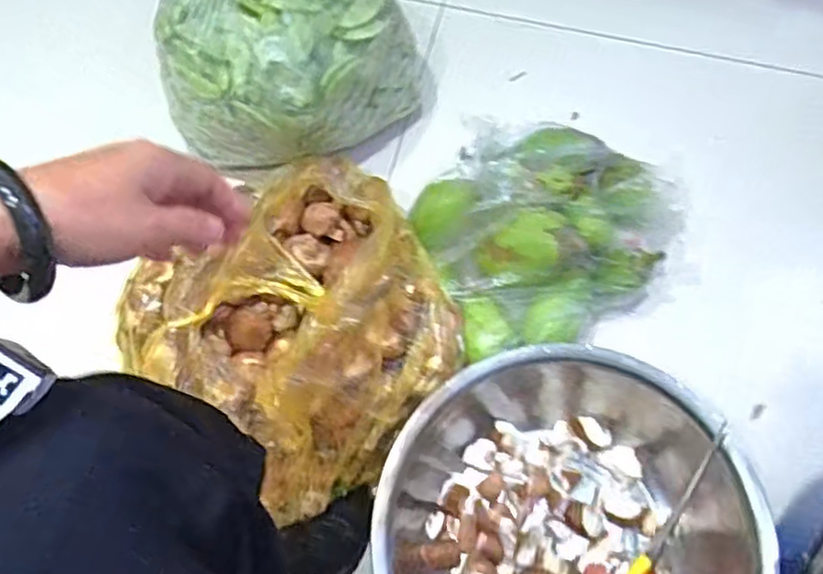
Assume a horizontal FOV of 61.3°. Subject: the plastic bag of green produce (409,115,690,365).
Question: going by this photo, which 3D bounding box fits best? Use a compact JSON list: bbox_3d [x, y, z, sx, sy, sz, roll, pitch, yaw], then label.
[{"bbox_3d":[0.145,-0.067,0.779,0.295,0.158,0.241,-36,74,-10],"label":"plastic bag of green produce"}]

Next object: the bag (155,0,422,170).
[{"bbox_3d":[-0.141,-0.265,0.785,0.275,0.203,0.190,-18,71,-5],"label":"bag"}]

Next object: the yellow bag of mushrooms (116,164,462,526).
[{"bbox_3d":[-0.120,0.026,0.737,0.328,0.154,0.343,41,77,14],"label":"yellow bag of mushrooms"}]

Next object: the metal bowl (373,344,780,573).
[{"bbox_3d":[0.145,0.234,0.684,0.349,0.121,0.328,-1,71,1],"label":"metal bowl"}]

